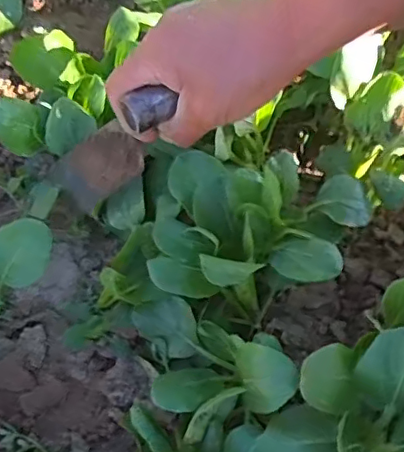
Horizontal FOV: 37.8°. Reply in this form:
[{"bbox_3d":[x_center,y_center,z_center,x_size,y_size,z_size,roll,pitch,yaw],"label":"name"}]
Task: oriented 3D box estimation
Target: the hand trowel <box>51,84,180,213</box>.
[{"bbox_3d":[-0.071,-0.054,0.455,0.053,0.225,0.034,34,69,-15],"label":"hand trowel"}]

